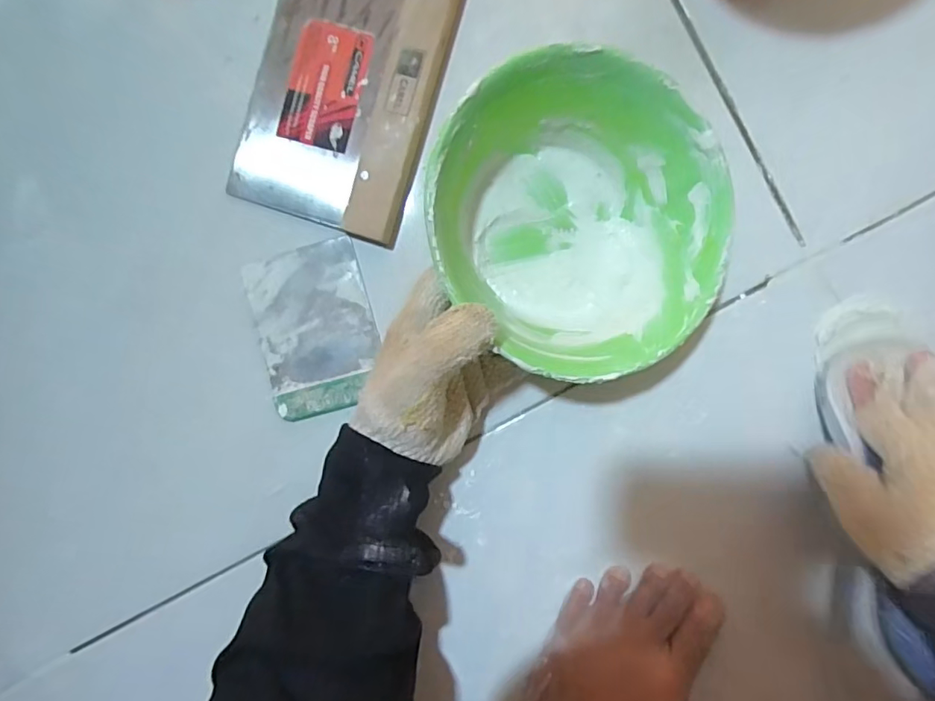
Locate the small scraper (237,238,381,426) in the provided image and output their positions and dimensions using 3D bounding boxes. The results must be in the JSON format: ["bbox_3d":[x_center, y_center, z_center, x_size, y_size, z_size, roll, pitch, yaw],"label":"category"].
[{"bbox_3d":[-0.102,-0.014,0.363,0.079,0.005,0.109,-16,92,3],"label":"small scraper"}]

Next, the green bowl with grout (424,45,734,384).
[{"bbox_3d":[0.050,-0.070,0.312,0.159,0.075,0.168,-11,95,-14],"label":"green bowl with grout"}]

